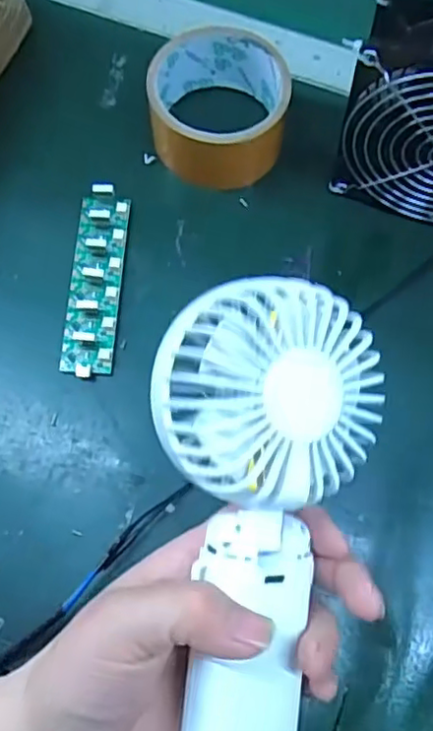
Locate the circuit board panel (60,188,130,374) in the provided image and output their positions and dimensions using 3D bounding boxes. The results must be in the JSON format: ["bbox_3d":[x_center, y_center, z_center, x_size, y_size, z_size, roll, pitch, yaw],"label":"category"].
[{"bbox_3d":[-0.073,-0.053,0.381,0.031,0.013,0.117,3,72,2],"label":"circuit board panel"}]

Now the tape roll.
[{"bbox_3d":[0.002,-0.165,0.405,0.088,0.046,0.085,0,72,1],"label":"tape roll"}]

